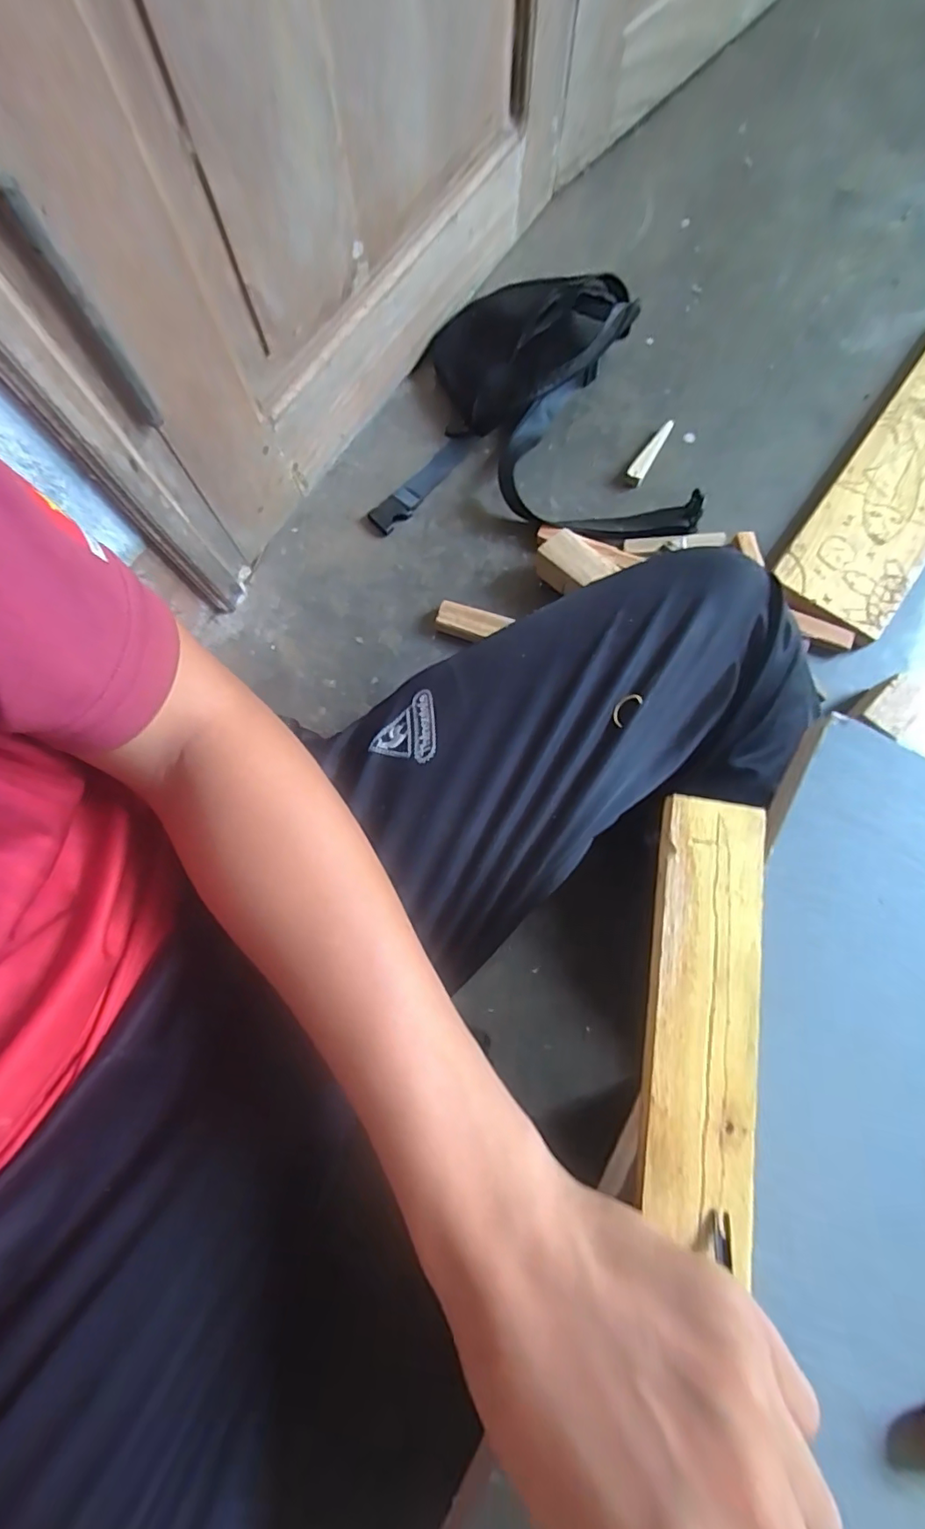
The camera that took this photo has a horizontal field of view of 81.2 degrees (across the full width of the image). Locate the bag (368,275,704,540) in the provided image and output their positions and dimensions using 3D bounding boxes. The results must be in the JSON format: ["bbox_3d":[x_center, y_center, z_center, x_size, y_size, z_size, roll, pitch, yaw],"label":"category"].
[{"bbox_3d":[0.090,-0.363,0.542,0.309,0.062,0.289,9,76,2],"label":"bag"}]

